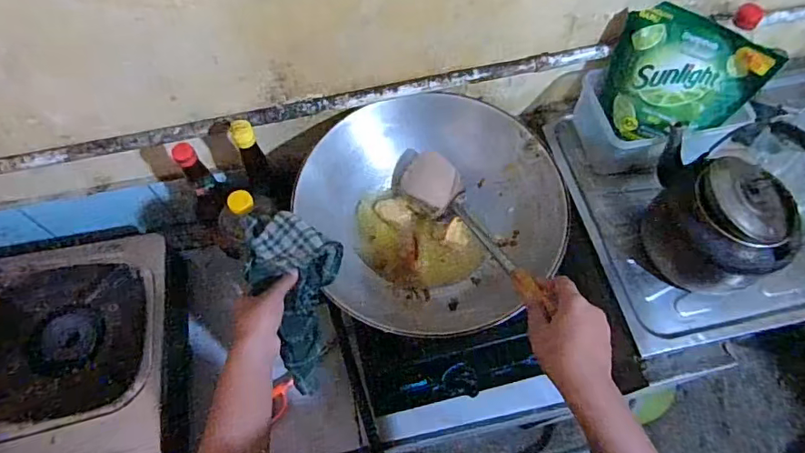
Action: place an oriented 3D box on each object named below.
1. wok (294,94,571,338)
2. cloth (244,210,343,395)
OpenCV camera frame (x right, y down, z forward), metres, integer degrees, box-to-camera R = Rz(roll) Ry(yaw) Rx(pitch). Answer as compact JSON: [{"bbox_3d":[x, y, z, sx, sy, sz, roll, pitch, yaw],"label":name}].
[{"bbox_3d":[0.051,-0.024,0.755,0.363,0.100,0.341,0,63,0],"label":"wok"},{"bbox_3d":[-0.131,0.097,0.634,0.117,0.060,0.223,-7,101,-4],"label":"cloth"}]

